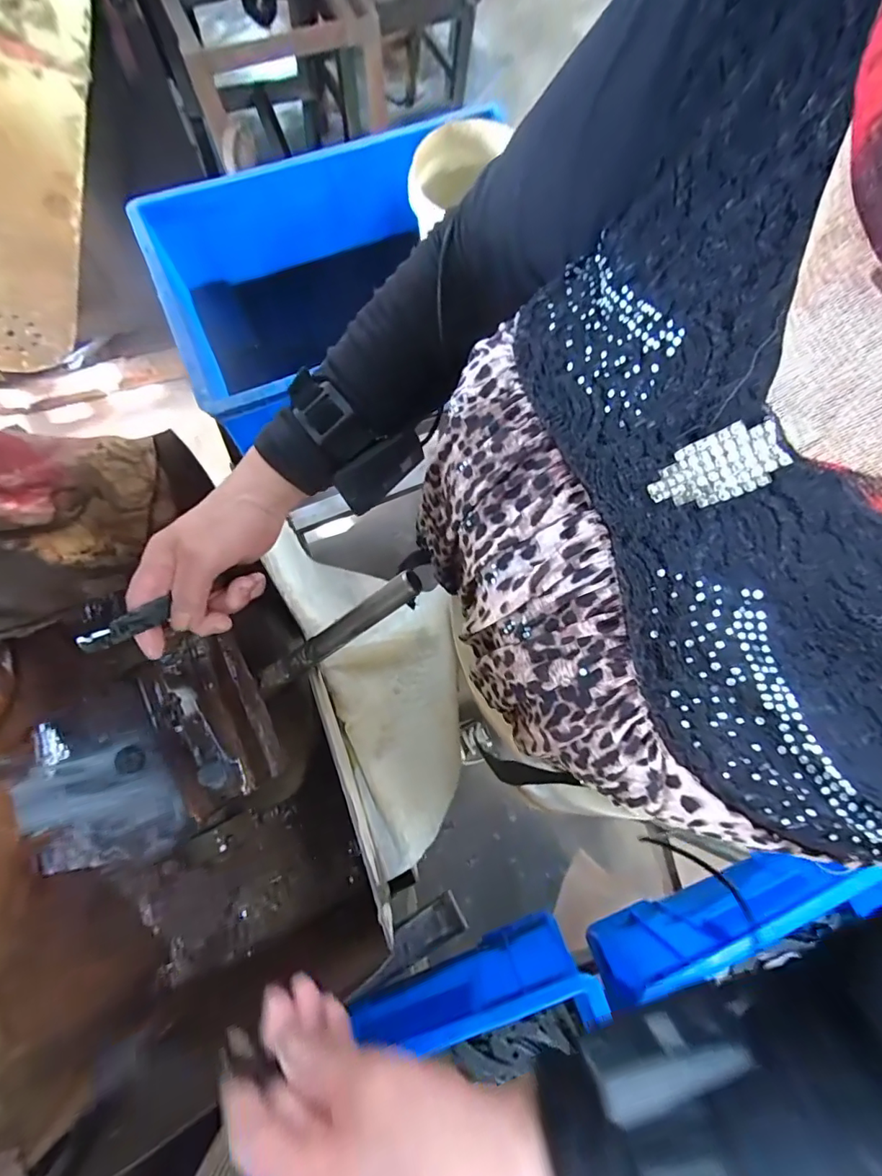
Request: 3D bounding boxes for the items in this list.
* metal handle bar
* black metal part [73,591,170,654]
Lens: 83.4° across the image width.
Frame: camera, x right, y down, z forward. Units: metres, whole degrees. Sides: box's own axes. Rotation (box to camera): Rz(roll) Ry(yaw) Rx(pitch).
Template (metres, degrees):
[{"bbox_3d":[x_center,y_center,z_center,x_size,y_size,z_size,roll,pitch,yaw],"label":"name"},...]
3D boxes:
[{"bbox_3d":[-0.083,0.037,0.382,0.172,0.014,0.020,-33,75,27],"label":"metal handle bar"},{"bbox_3d":[-0.217,0.027,0.341,0.055,0.010,0.013,-35,78,-33],"label":"black metal part"}]

